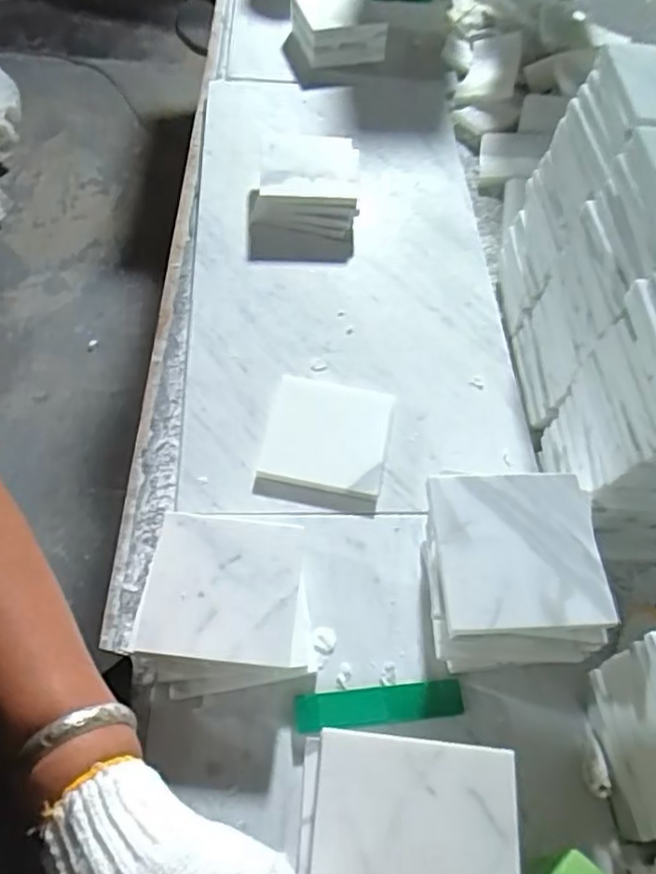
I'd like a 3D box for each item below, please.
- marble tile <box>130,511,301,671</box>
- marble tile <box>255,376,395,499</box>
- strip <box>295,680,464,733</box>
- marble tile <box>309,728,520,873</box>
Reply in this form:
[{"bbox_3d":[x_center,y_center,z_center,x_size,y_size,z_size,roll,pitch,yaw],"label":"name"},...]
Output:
[{"bbox_3d":[-0.073,0.103,0.457,0.103,0.011,0.103,5,60,-1],"label":"marble tile"},{"bbox_3d":[0.000,-0.004,0.564,0.102,0.012,0.106,11,60,2],"label":"marble tile"},{"bbox_3d":[0.035,0.185,0.451,0.113,0.010,0.024,-4,60,-6],"label":"strip"},{"bbox_3d":[0.043,0.200,0.315,0.099,0.008,0.099,7,60,0],"label":"marble tile"}]

